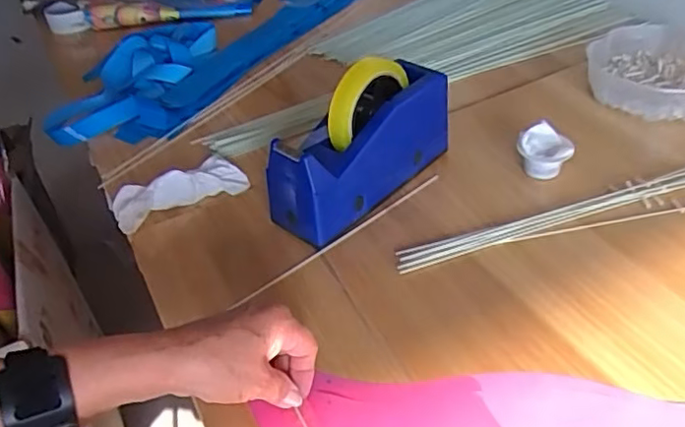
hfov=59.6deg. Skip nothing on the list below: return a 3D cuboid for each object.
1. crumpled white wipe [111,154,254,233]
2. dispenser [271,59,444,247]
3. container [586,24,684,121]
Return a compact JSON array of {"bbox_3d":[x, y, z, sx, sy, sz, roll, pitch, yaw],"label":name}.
[{"bbox_3d":[-0.172,-0.028,0.621,0.136,0.037,0.063,-28,45,-25],"label":"crumpled white wipe"},{"bbox_3d":[0.020,-0.071,0.574,0.200,0.130,0.065,-35,48,-30],"label":"dispenser"},{"bbox_3d":[0.372,-0.170,0.708,0.156,0.048,0.167,14,44,22],"label":"container"}]

